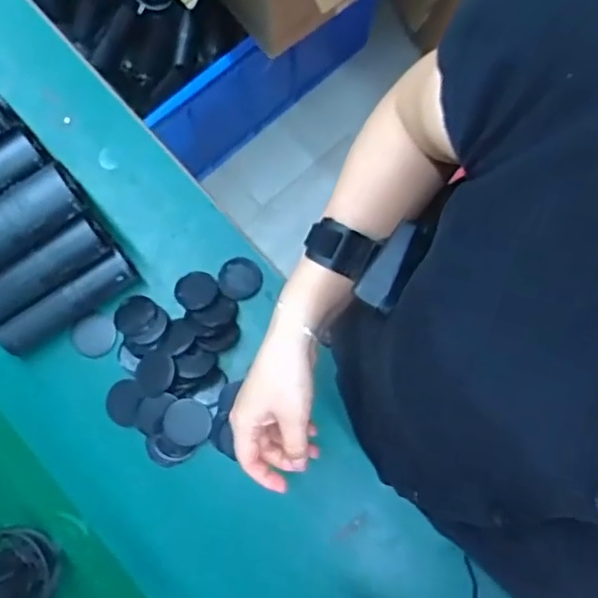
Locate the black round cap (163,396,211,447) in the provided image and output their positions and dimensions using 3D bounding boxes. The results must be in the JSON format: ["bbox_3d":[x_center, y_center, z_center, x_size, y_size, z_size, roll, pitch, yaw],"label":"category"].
[{"bbox_3d":[-0.120,0.135,0.637,0.050,0.006,0.049,-2,99,-15],"label":"black round cap"}]

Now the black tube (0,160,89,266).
[{"bbox_3d":[-0.284,-0.066,0.554,0.164,0.042,0.045,-37,82,-6],"label":"black tube"}]

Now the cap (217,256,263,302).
[{"bbox_3d":[-0.070,-0.024,0.683,0.049,0.009,0.051,0,79,0],"label":"cap"}]

